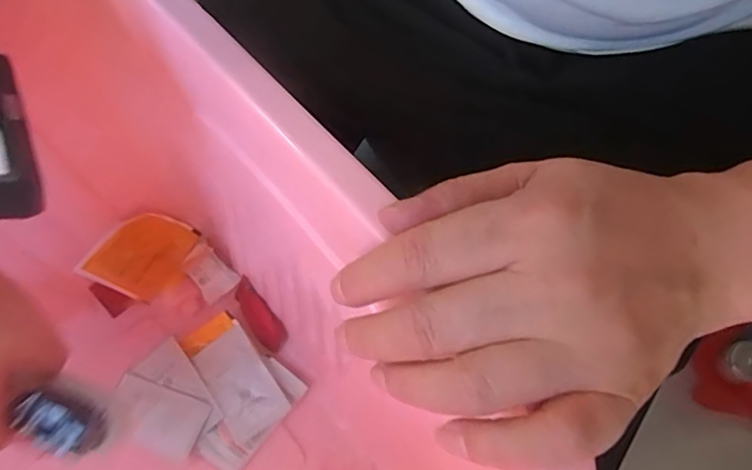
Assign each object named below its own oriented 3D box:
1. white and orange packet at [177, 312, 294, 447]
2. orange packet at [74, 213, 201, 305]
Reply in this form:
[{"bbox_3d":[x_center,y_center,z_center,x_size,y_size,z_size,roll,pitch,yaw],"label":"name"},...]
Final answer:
[{"bbox_3d":[-0.116,0.112,0.444,0.048,0.011,0.105,-35,63,-16],"label":"white and orange packet"},{"bbox_3d":[-0.201,0.015,0.468,0.004,0.073,0.076,29,83,43],"label":"orange packet"}]

